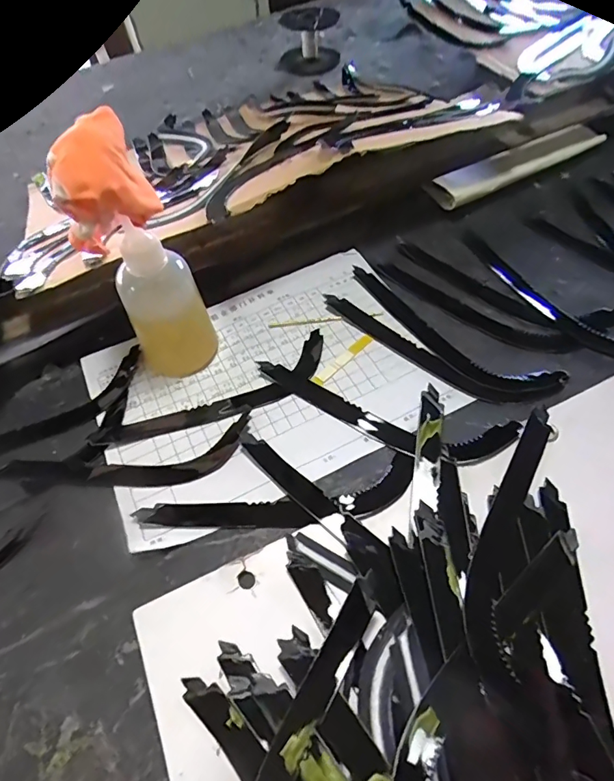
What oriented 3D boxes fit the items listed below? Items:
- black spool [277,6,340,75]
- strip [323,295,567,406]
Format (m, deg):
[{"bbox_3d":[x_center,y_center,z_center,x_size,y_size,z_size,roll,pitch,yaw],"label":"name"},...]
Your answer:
[{"bbox_3d":[0.002,-0.533,0.703,0.090,0.060,0.101,2,61,0],"label":"black spool"},{"bbox_3d":[0.099,-0.032,0.393,0.208,0.008,0.037,32,65,15],"label":"strip"}]

